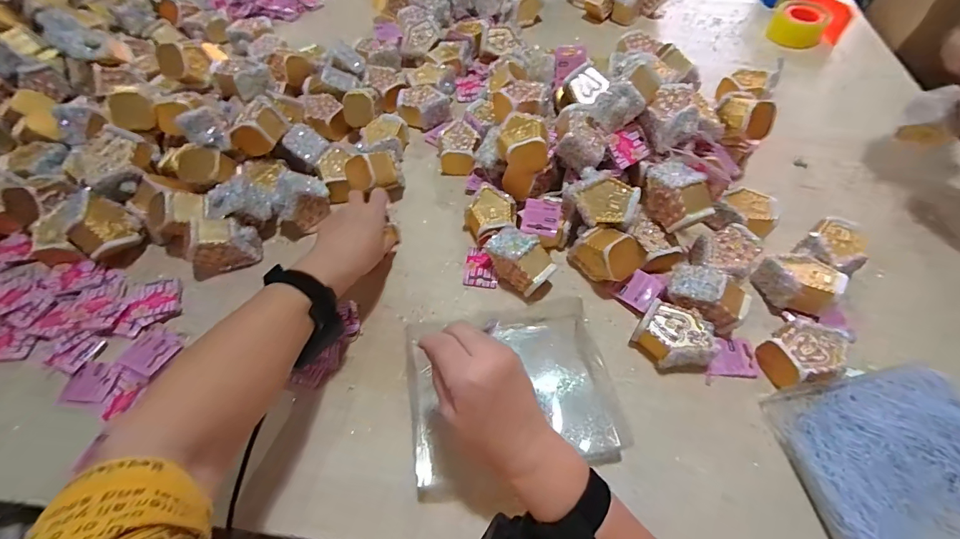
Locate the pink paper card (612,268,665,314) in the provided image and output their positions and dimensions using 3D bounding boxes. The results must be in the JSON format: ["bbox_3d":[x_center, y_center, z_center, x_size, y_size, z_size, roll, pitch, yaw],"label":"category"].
[{"bbox_3d":[0.201,0.026,0.511,0.040,0.005,0.044,39,90,32],"label":"pink paper card"}]

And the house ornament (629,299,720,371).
[{"bbox_3d":[0.222,0.080,0.469,0.081,0.048,0.065,34,65,20],"label":"house ornament"}]

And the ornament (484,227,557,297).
[{"bbox_3d":[0.051,-0.014,0.511,0.086,0.057,0.048,39,67,22],"label":"ornament"}]

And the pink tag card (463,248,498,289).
[{"bbox_3d":[0.002,-0.004,0.548,0.044,0.008,0.061,8,57,-2],"label":"pink tag card"}]

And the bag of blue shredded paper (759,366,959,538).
[{"bbox_3d":[0.423,0.197,0.411,0.212,0.028,0.173,-11,59,-5],"label":"bag of blue shredded paper"}]

